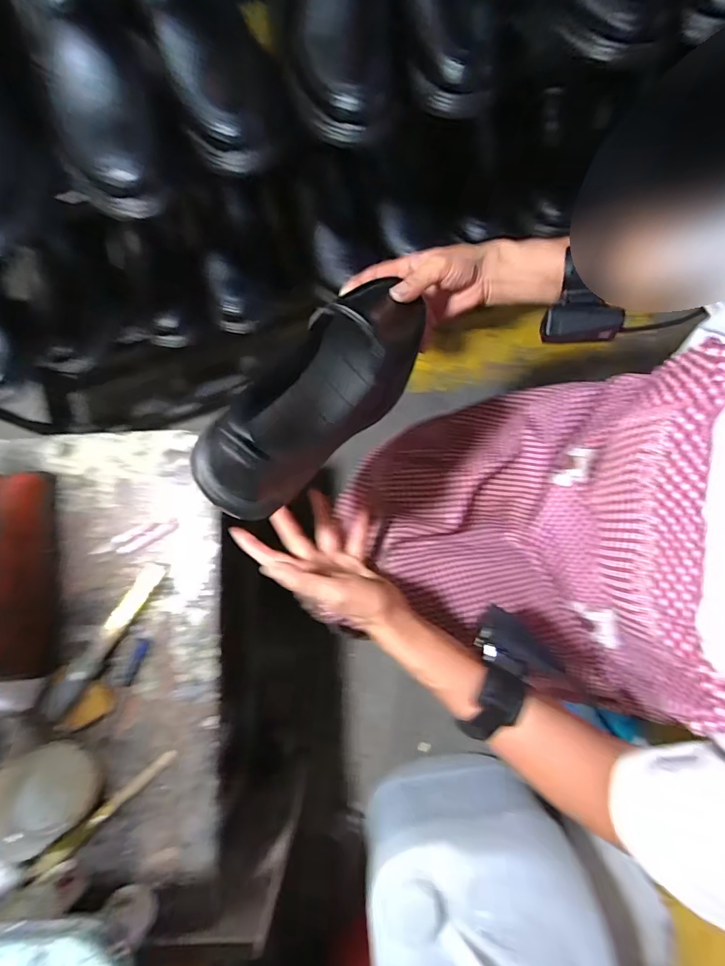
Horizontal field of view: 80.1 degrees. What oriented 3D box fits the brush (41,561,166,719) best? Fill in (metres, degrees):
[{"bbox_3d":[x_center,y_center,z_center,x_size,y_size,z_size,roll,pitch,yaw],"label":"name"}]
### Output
[{"bbox_3d":[-0.299,0.181,0.503,0.028,0.022,0.194,32,80,6],"label":"brush"}]

